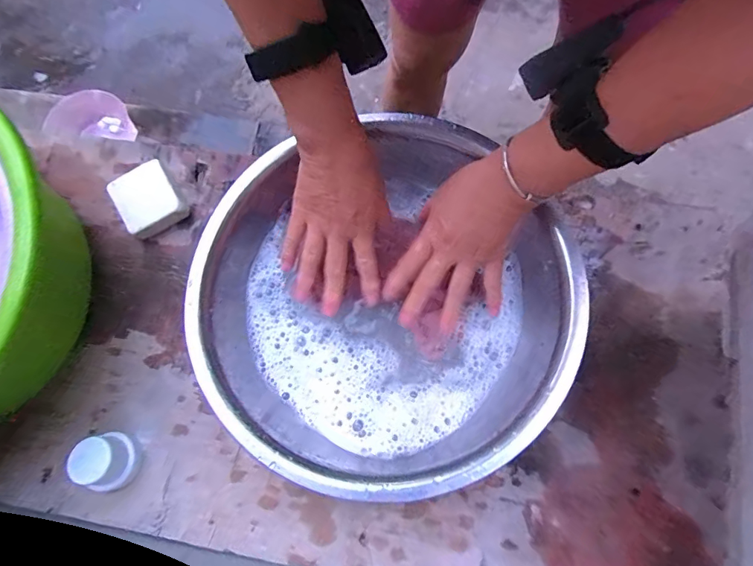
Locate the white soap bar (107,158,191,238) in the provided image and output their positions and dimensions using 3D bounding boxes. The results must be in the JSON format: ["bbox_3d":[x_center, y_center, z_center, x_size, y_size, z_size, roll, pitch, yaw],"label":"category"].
[{"bbox_3d":[-0.282,-0.102,0.557,0.070,0.036,0.072,-34,78,-7],"label":"white soap bar"}]

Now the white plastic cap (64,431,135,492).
[{"bbox_3d":[-0.284,0.185,0.469,0.050,0.046,0.052,0,76,1],"label":"white plastic cap"}]

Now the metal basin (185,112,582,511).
[{"bbox_3d":[0.003,0.015,0.448,0.341,0.097,0.335,0,76,1],"label":"metal basin"}]

